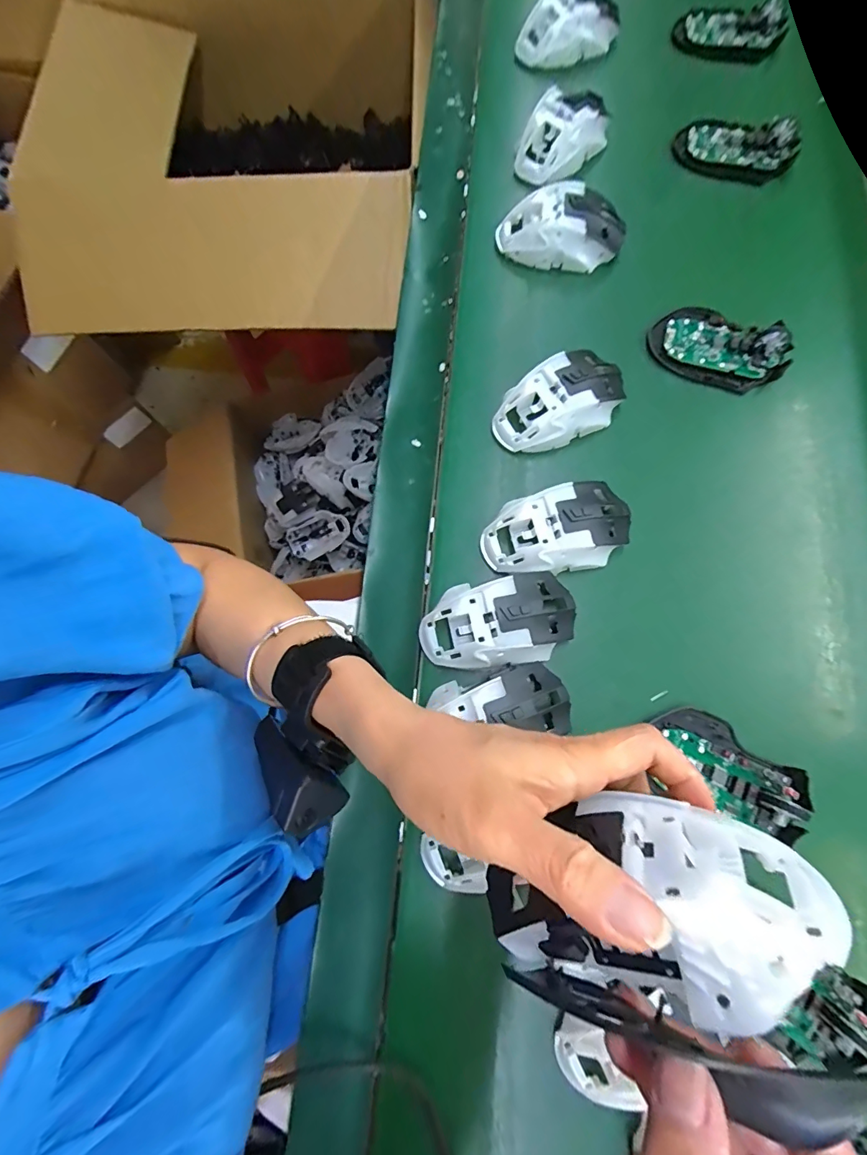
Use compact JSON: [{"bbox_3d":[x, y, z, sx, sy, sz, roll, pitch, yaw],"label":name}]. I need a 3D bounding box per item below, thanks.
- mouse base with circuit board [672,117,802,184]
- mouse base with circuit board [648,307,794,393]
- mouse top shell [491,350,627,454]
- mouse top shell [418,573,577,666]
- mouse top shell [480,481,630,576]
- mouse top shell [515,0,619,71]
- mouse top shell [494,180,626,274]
[{"bbox_3d":[0.310,-0.441,0.451,0.117,0.028,0.051,22,77,7],"label":"mouse base with circuit board"},{"bbox_3d":[0.256,-0.207,0.394,0.113,0.029,0.065,31,79,8],"label":"mouse base with circuit board"},{"bbox_3d":[0.109,-0.149,0.381,0.118,0.042,0.064,-24,77,-3],"label":"mouse top shell"},{"bbox_3d":[0.048,0.033,0.333,0.116,0.034,0.067,-7,77,1],"label":"mouse top shell"},{"bbox_3d":[0.097,-0.037,0.350,0.116,0.038,0.066,-14,77,-1],"label":"mouse top shell"},{"bbox_3d":[0.150,-0.611,0.489,0.119,0.041,0.063,-8,76,-1],"label":"mouse top shell"},{"bbox_3d":[0.122,-0.335,0.422,0.120,0.039,0.067,3,77,3],"label":"mouse top shell"}]

